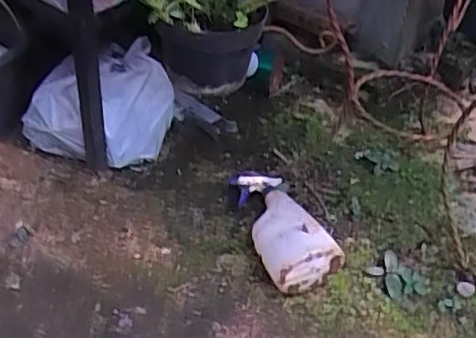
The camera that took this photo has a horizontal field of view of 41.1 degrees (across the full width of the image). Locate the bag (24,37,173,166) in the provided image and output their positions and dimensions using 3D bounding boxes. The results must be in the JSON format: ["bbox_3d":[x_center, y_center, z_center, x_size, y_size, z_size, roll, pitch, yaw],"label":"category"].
[{"bbox_3d":[-0.249,-0.110,1.165,0.278,0.160,0.161,-18,46,-24],"label":"bag"}]

